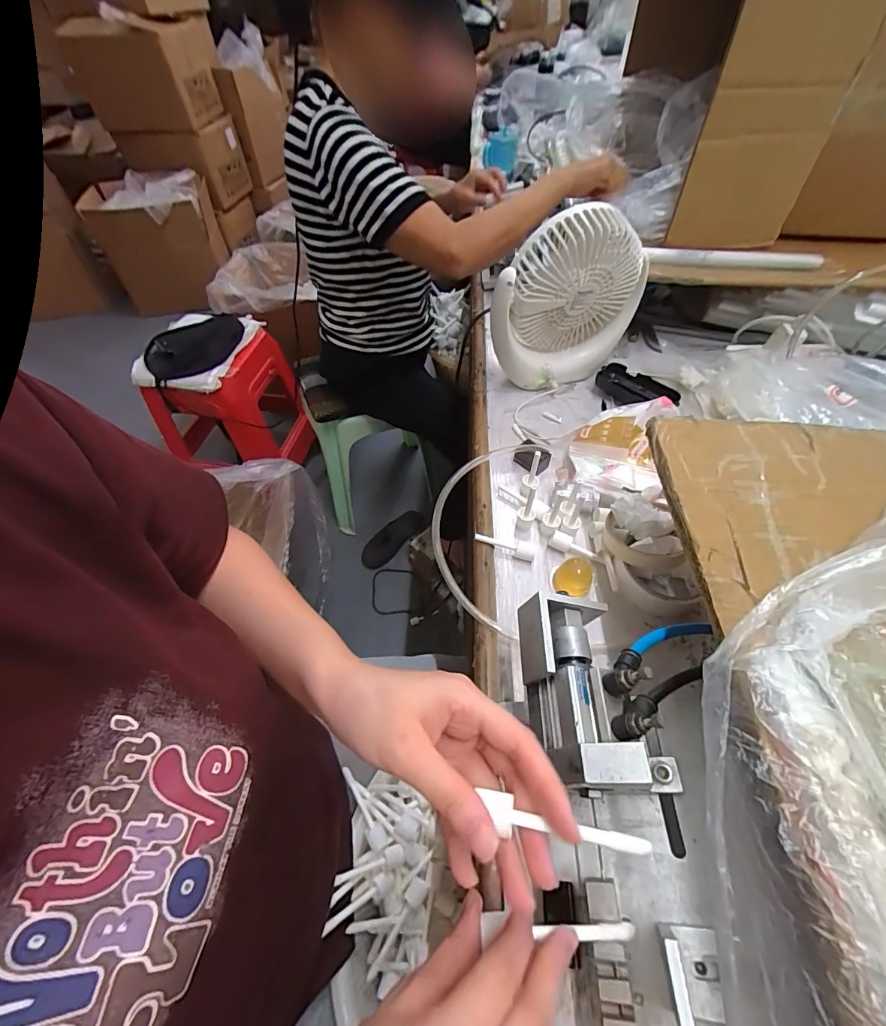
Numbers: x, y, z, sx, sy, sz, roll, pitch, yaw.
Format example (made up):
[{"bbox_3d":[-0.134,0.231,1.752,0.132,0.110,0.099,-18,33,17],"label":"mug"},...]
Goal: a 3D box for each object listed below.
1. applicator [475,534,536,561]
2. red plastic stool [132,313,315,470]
[{"bbox_3d":[0.065,0.033,0.441,0.062,0.014,0.015,18,55,14],"label":"applicator"},{"bbox_3d":[-0.598,-0.312,1.227,0.308,0.386,0.311,6,53,5],"label":"red plastic stool"}]

